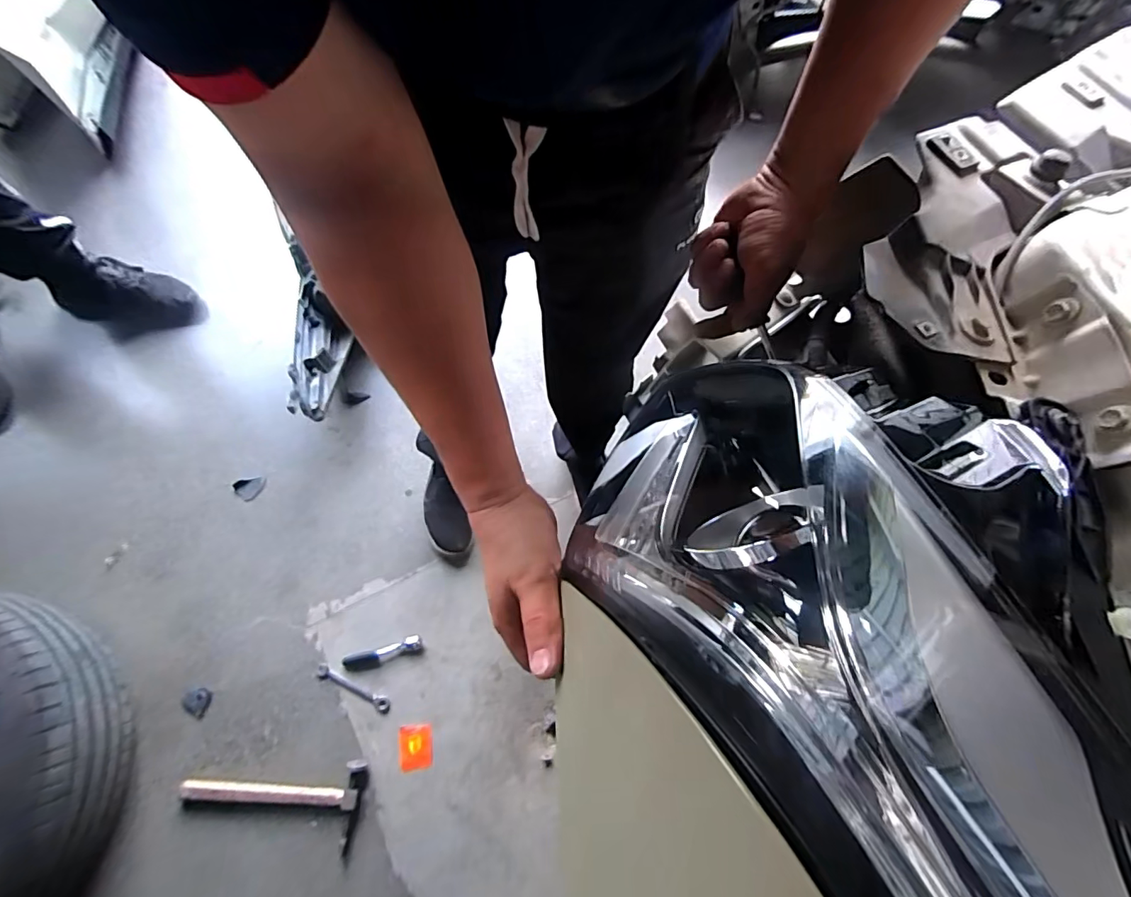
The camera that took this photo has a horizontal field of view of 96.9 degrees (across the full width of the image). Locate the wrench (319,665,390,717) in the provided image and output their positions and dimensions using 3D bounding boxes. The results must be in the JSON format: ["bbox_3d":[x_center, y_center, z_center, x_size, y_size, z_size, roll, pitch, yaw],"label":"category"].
[{"bbox_3d":[-0.421,0.477,0.989,0.165,0.011,0.028,25,69,3],"label":"wrench"}]

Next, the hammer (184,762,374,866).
[{"bbox_3d":[-0.538,0.672,0.917,0.328,0.026,0.157,1,70,-6],"label":"hammer"}]

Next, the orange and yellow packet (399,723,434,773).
[{"bbox_3d":[-0.294,0.586,0.984,0.062,0.007,0.081,-3,76,-15],"label":"orange and yellow packet"}]

